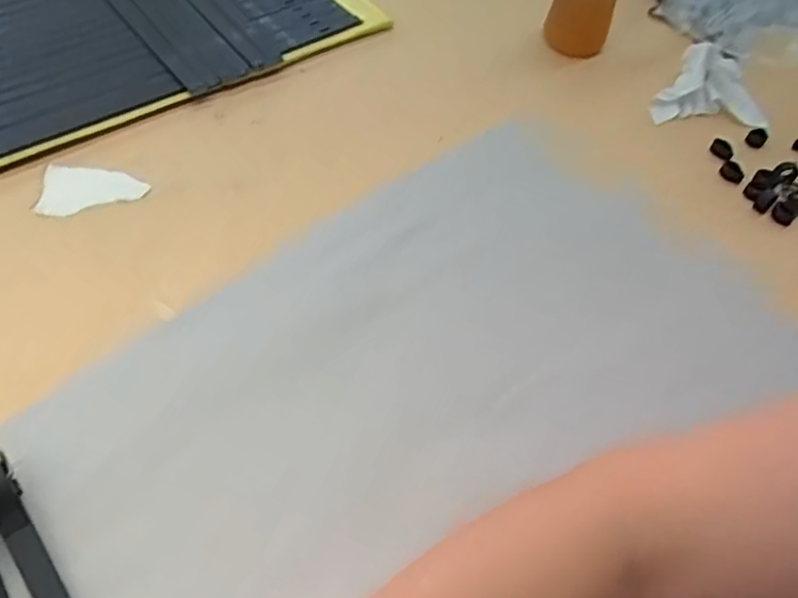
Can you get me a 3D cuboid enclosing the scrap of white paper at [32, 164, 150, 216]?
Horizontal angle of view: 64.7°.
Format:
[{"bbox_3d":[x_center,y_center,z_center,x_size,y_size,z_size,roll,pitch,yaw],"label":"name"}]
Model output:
[{"bbox_3d":[-0.243,-0.085,0.500,0.077,0.009,0.047,2,54,-2],"label":"scrap of white paper"}]

